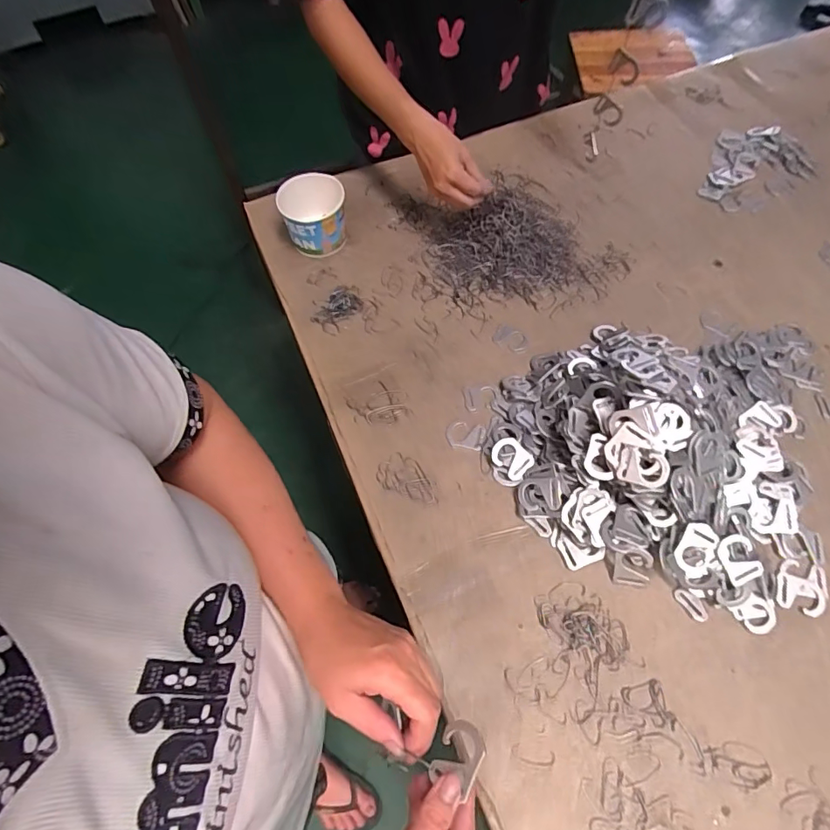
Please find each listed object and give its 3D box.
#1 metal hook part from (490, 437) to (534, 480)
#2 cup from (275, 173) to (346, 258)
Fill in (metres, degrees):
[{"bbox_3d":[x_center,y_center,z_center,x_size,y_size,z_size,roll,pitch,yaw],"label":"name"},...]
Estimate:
[{"bbox_3d":[0.108,0.048,0.550,0.045,0.004,0.035,42,85,2],"label":"metal hook part"},{"bbox_3d":[-0.144,-0.286,0.708,0.092,0.077,0.096,-5,63,-2],"label":"cup"}]

